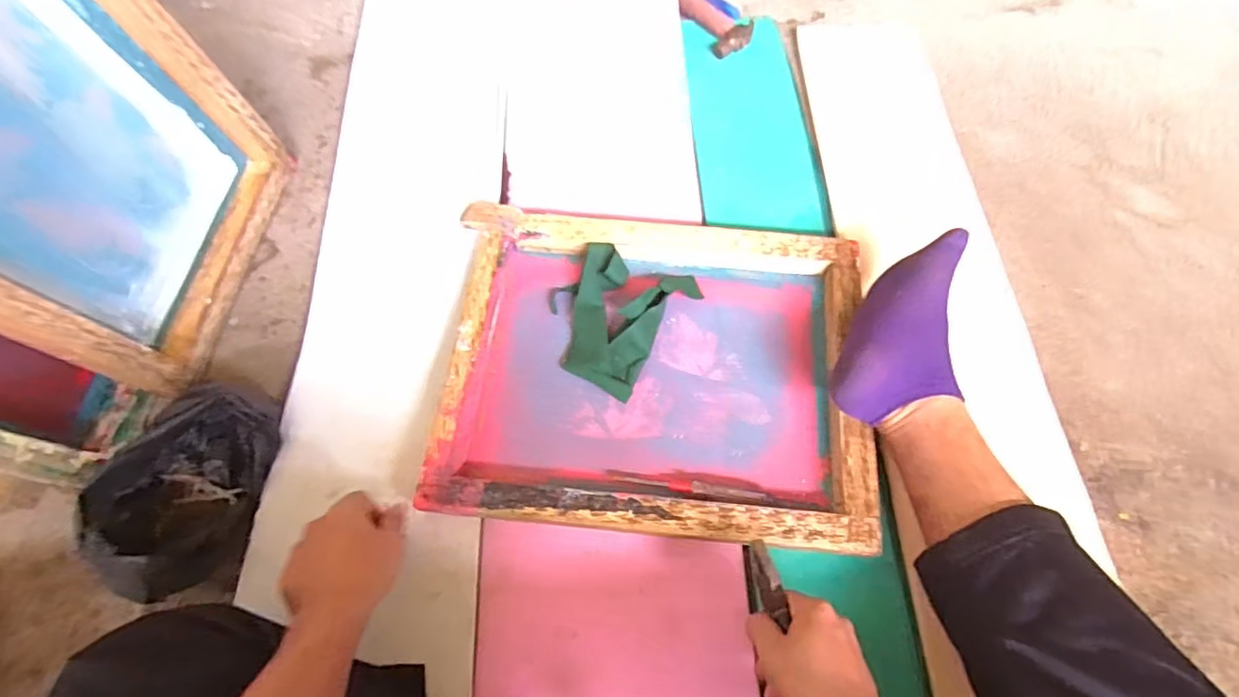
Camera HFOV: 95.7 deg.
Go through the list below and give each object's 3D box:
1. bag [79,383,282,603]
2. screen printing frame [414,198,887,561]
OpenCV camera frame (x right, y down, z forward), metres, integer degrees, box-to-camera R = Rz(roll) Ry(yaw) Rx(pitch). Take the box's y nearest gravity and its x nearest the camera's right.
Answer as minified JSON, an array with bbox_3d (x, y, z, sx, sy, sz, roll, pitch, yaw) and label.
[{"bbox_3d":[-0.440,0.140,0.576,0.106,0.105,0.204,5,68,3],"label":"bag"},{"bbox_3d":[0.042,0.019,0.643,0.458,0.048,0.366,5,68,3],"label":"screen printing frame"}]

